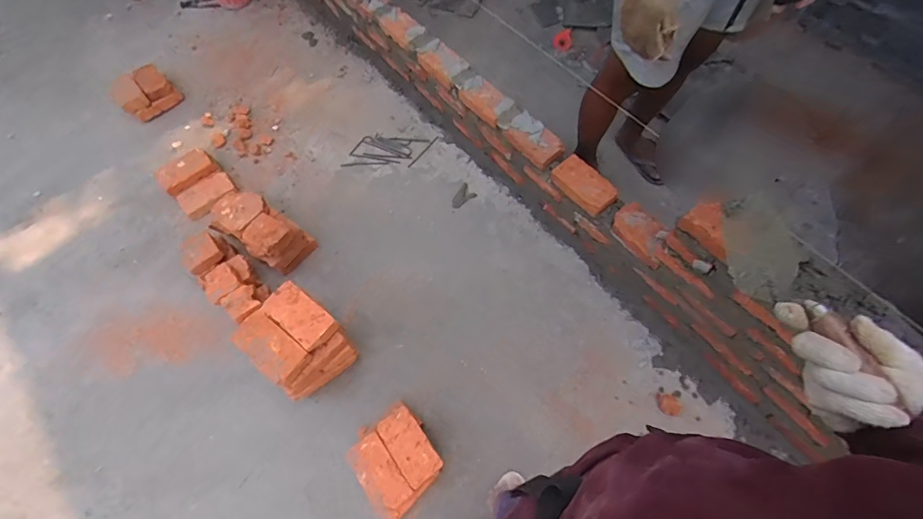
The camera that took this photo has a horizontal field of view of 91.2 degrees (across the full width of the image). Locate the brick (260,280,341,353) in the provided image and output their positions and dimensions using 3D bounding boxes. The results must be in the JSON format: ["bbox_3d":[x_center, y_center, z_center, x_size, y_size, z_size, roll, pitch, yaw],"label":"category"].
[{"bbox_3d":[-0.426,0.151,1.200,0.193,0.045,0.105,35,72,18],"label":"brick"}]

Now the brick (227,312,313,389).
[{"bbox_3d":[-0.492,0.224,1.161,0.198,0.039,0.105,35,72,18],"label":"brick"}]

